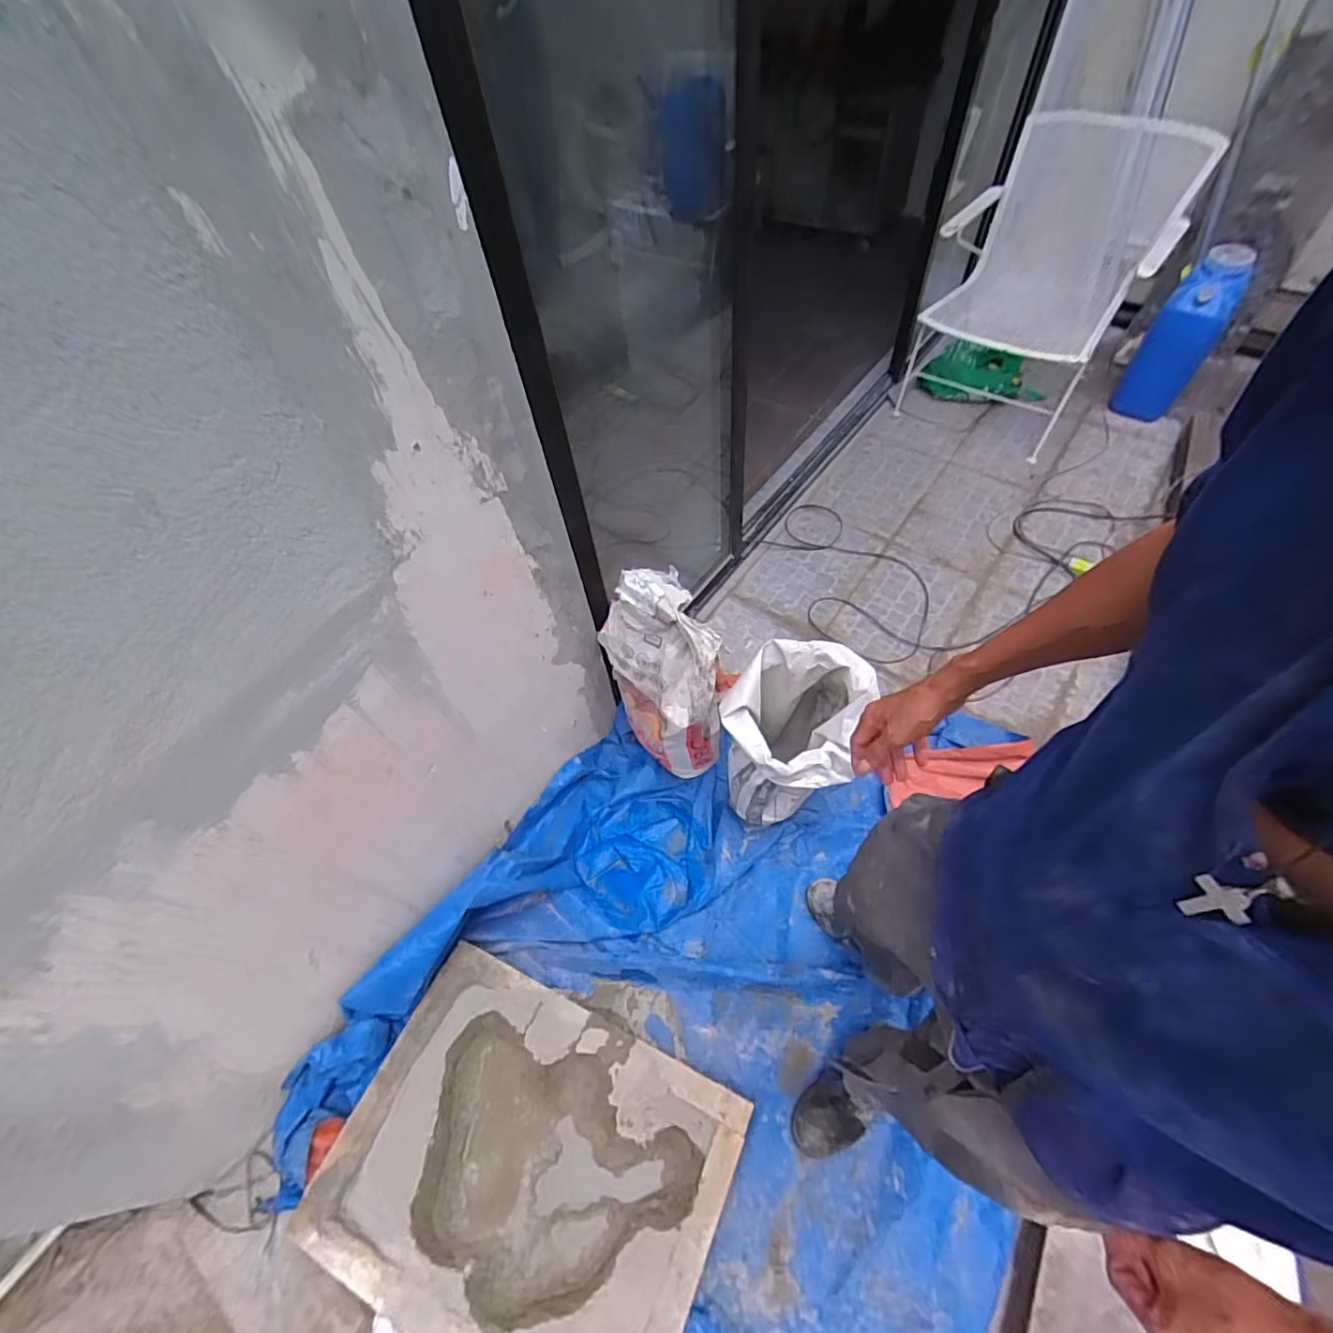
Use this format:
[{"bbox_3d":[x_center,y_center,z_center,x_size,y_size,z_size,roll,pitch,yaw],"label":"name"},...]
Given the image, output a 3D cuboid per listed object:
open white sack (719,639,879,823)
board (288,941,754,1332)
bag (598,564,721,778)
[{"bbox_3d":[0.269,0.128,1.278,0.281,0.425,0.297,-4,56,2],"label":"open white sack"},{"bbox_3d":[-0.242,0.871,1.047,0.641,0.087,0.488,19,60,17],"label":"board"},{"bbox_3d":[-0.002,0.034,1.275,0.167,0.511,0.256,-27,58,-12],"label":"bag"}]

